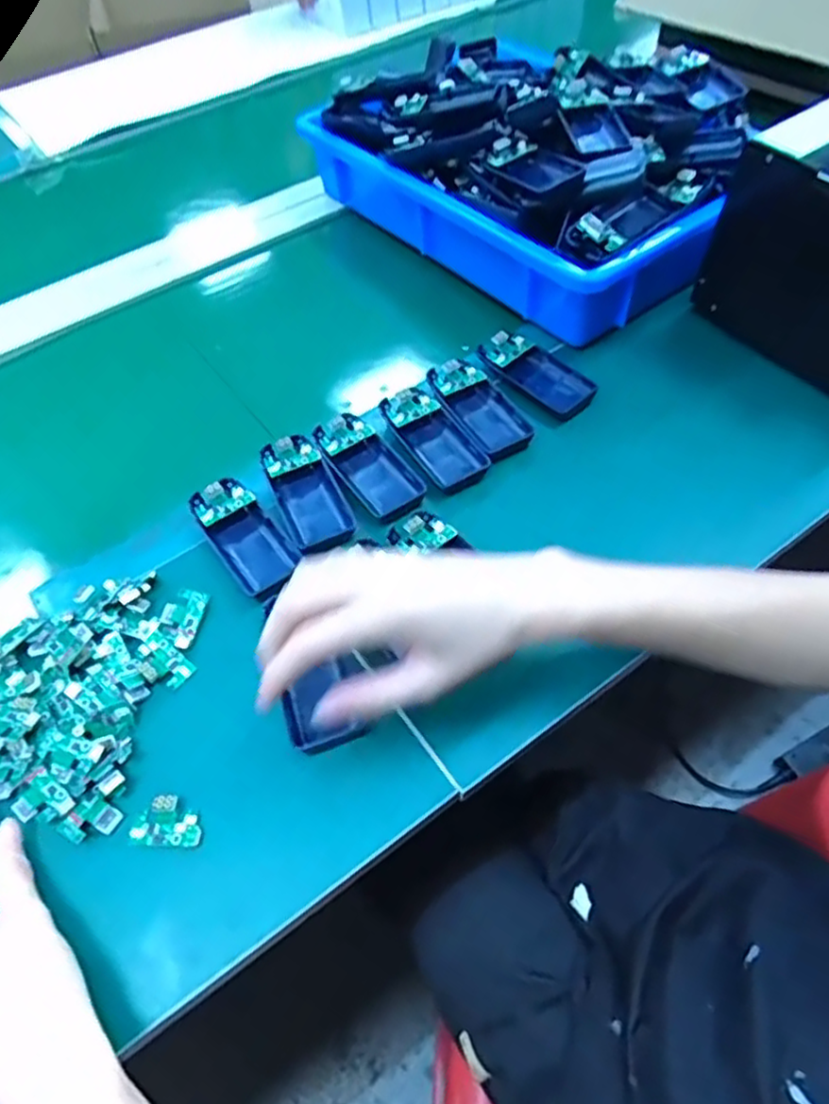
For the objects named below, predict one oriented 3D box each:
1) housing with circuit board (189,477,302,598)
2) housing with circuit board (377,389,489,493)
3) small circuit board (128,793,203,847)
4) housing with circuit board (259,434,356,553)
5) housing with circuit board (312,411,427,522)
[{"bbox_3d":[-0.119,-0.013,0.474,0.042,0.016,0.098,-33,58,-17],"label":"housing with circuit board"},{"bbox_3d":[0.014,-0.090,0.516,0.048,0.016,0.095,-29,57,-15],"label":"housing with circuit board"},{"bbox_3d":[-0.137,0.149,0.379,0.038,0.007,0.027,0,55,5],"label":"small circuit board"},{"bbox_3d":[-0.079,-0.044,0.497,0.044,0.022,0.099,-23,56,-11],"label":"housing with circuit board"},{"bbox_3d":[-0.034,-0.067,0.505,0.045,0.016,0.100,-33,58,-17],"label":"housing with circuit board"}]

